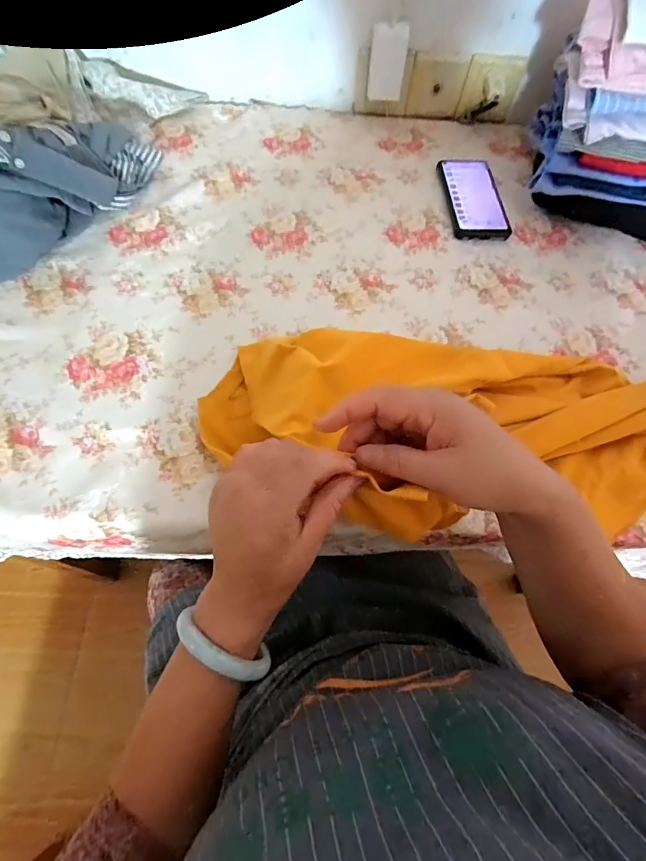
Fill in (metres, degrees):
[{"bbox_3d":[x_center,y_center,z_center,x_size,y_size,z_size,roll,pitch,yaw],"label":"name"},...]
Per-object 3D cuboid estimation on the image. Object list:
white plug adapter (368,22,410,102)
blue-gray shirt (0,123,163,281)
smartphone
[{"bbox_3d":[0.097,-0.536,0.594,0.052,0.087,0.026,9,64,1],"label":"white plug adapter"},{"bbox_3d":[-0.368,-0.287,0.482,0.353,0.102,0.159,-27,70,-14],"label":"blue-gray shirt"},{"bbox_3d":[0.213,-0.329,0.581,0.078,0.016,0.153,-2,66,-4],"label":"smartphone"}]

